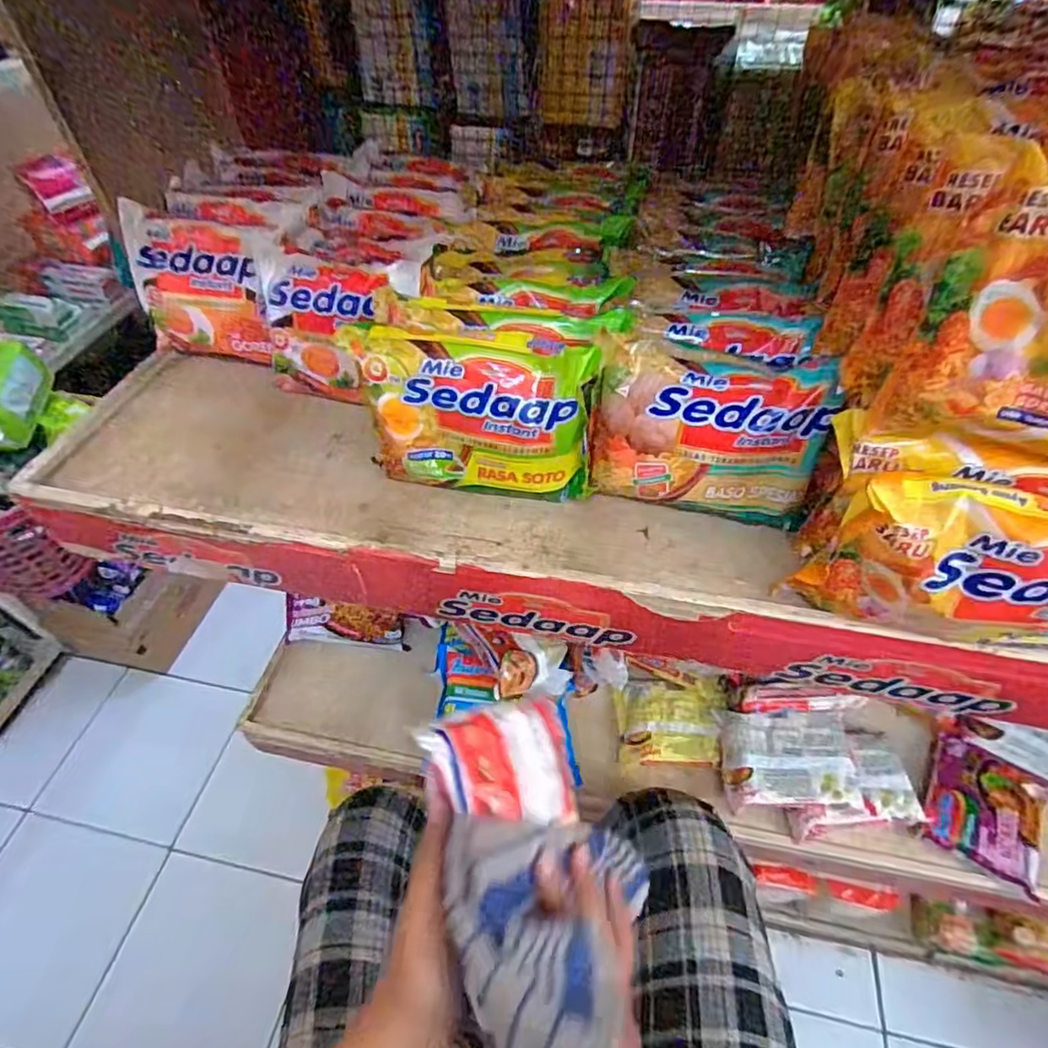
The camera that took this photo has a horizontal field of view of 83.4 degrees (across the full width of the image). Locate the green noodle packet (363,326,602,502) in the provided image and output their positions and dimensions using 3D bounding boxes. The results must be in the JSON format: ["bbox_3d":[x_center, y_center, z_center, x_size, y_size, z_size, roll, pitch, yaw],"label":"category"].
[{"bbox_3d":[-0.027,-0.060,0.351,0.133,0.095,0.031,8,51,8],"label":"green noodle packet"}]

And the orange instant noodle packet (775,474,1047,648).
[{"bbox_3d":[0.215,0.024,0.269,0.143,0.086,0.035,6,51,6],"label":"orange instant noodle packet"}]

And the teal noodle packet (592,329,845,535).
[{"bbox_3d":[0.104,-0.051,0.341,0.130,0.092,0.029,12,33,5],"label":"teal noodle packet"}]

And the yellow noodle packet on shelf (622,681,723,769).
[{"bbox_3d":[0.166,0.226,0.665,0.105,0.024,0.089,5,50,5],"label":"yellow noodle packet on shelf"}]

